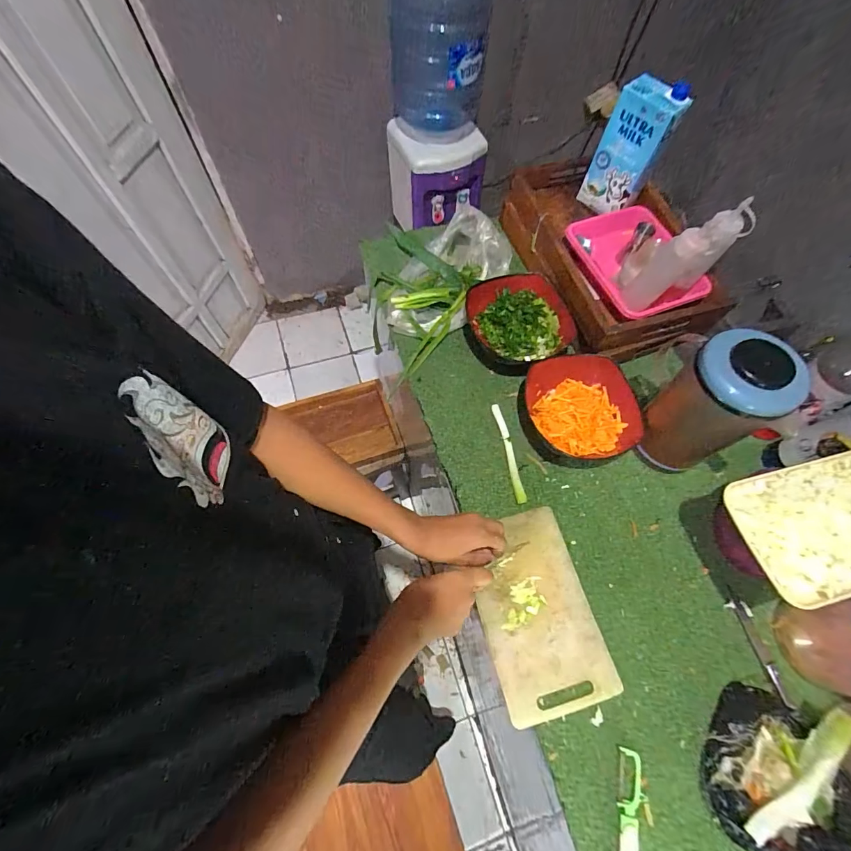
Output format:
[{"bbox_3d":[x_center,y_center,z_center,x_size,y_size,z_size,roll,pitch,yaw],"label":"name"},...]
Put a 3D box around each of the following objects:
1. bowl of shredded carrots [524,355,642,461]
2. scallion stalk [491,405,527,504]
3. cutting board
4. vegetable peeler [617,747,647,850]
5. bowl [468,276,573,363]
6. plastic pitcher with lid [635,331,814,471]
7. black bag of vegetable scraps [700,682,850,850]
[{"bbox_3d":[0.269,-0.027,0.664,0.183,0.052,0.167,1,66,-2],"label":"bowl of shredded carrots"},{"bbox_3d":[0.135,0.043,0.653,0.016,0.006,0.168,-9,67,-6],"label":"scallion stalk"},{"bbox_3d":[0.149,0.248,0.546,0.148,0.012,0.243,-13,68,-8],"label":"cutting board"},{"bbox_3d":[0.228,0.467,0.450,0.027,0.011,0.170,15,67,4],"label":"vegetable peeler"},{"bbox_3d":[0.175,-0.194,0.733,0.157,0.053,0.171,1,66,-2],"label":"bowl"},{"bbox_3d":[0.382,-0.023,0.557,0.105,0.203,0.120,-22,69,-11],"label":"plastic pitcher with lid"},{"bbox_3d":[0.391,0.397,0.450,0.143,0.072,0.127,-32,71,-15],"label":"black bag of vegetable scraps"}]

